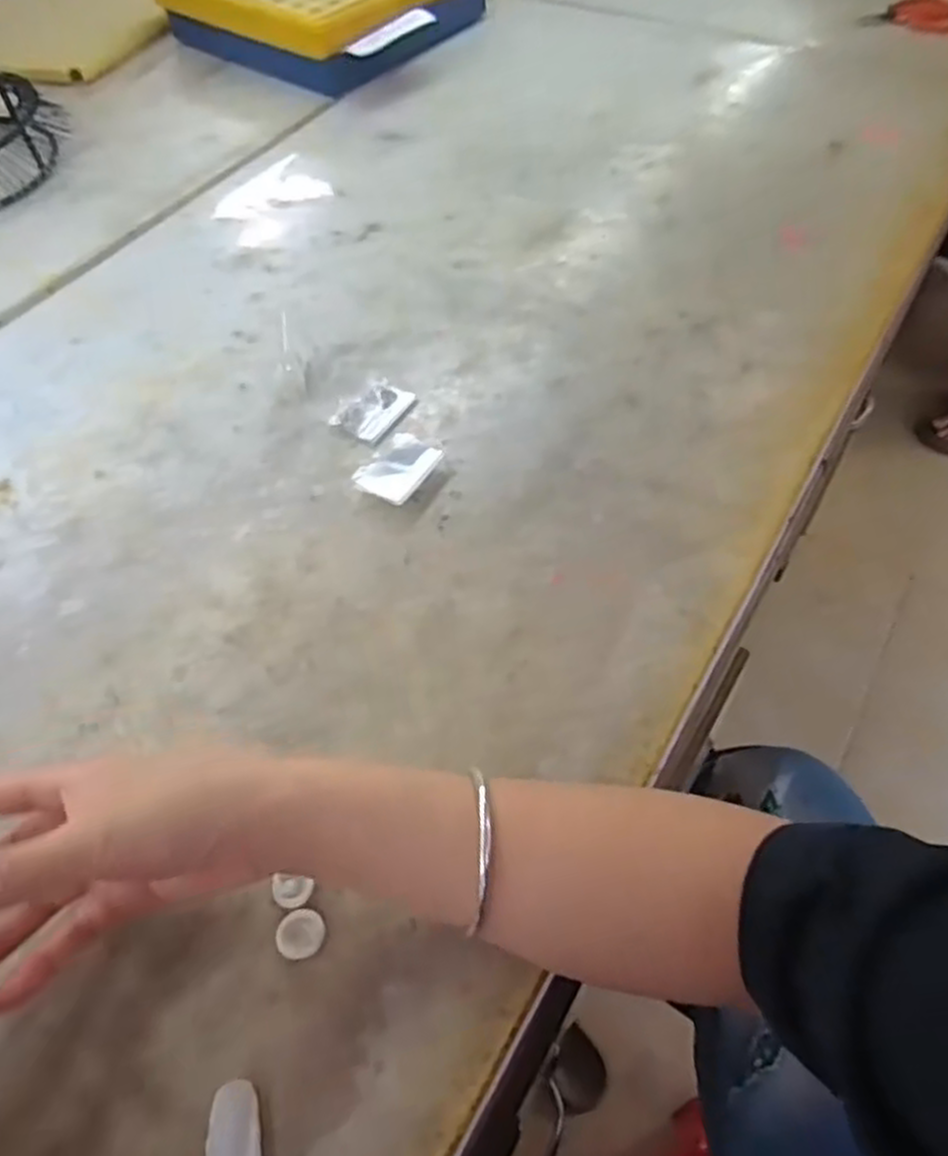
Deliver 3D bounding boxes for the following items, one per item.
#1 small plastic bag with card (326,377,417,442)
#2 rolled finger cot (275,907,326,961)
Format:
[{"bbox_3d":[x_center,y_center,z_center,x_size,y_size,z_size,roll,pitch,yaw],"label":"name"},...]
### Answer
[{"bbox_3d":[-0.068,-0.117,0.522,0.038,0.008,0.053,29,61,21],"label":"small plastic bag with card"},{"bbox_3d":[-0.074,0.152,0.327,0.020,0.004,0.020,-11,55,-5],"label":"rolled finger cot"}]

